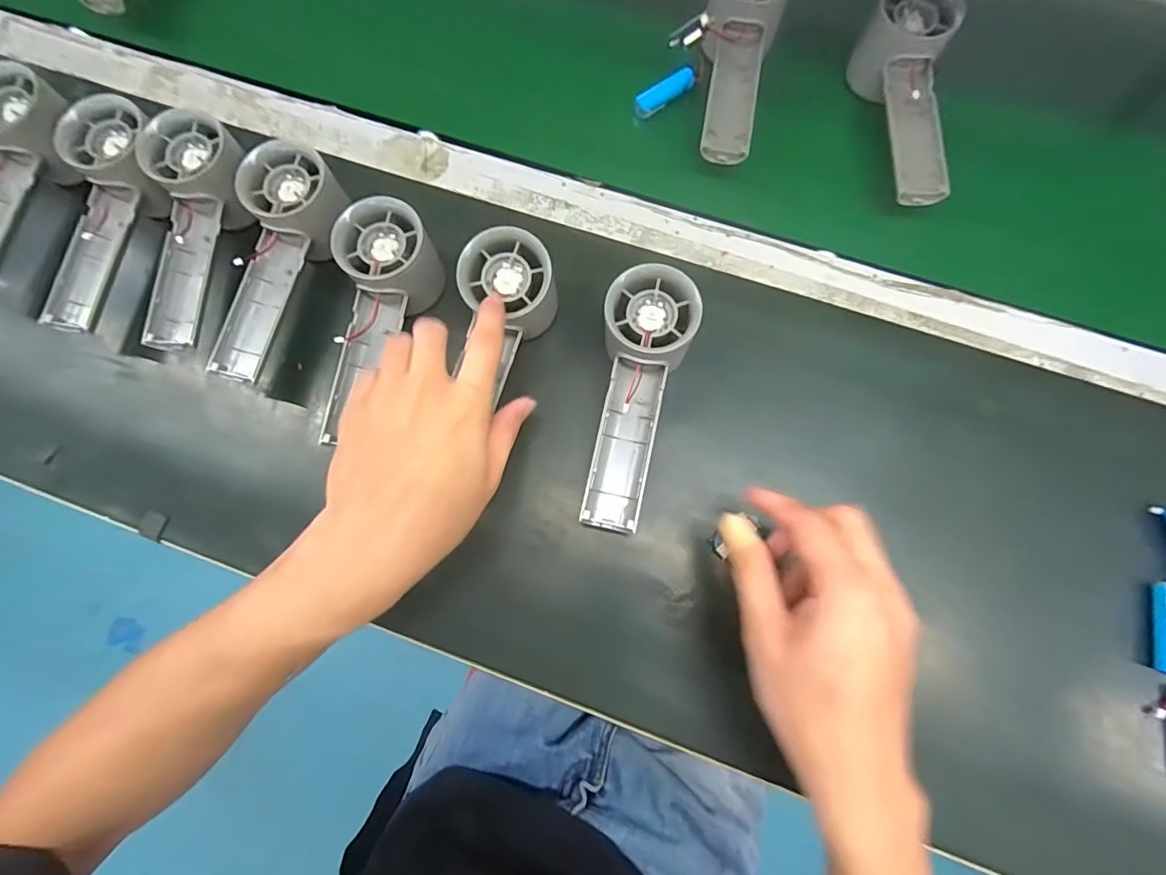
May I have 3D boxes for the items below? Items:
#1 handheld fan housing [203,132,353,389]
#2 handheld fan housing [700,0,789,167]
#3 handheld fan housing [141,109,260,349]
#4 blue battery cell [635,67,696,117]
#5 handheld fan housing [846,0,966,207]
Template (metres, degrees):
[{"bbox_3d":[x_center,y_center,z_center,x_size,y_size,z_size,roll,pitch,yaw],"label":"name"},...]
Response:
[{"bbox_3d":[-0.208,-0.116,0.344,0.059,0.040,0.159,19,93,5],"label":"handheld fan housing"},{"bbox_3d":[0.110,-0.274,0.382,0.054,0.063,0.149,15,79,5],"label":"handheld fan housing"},{"bbox_3d":[-0.273,-0.141,0.351,0.056,0.034,0.162,10,92,4],"label":"handheld fan housing"},{"bbox_3d":[0.064,-0.269,0.400,0.051,0.013,0.014,-30,79,-5],"label":"blue battery cell"},{"bbox_3d":[0.229,-0.241,0.371,0.061,0.059,0.153,4,78,2],"label":"handheld fan housing"}]

